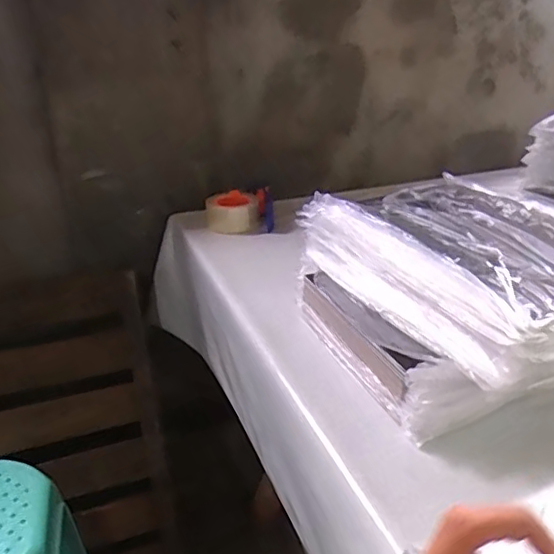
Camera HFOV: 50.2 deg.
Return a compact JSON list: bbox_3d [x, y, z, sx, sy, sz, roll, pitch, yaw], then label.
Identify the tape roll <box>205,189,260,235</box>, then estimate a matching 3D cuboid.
[{"bbox_3d":[-0.088,-0.127,1.176,0.106,0.067,0.097,-4,26,-4],"label":"tape roll"}]

